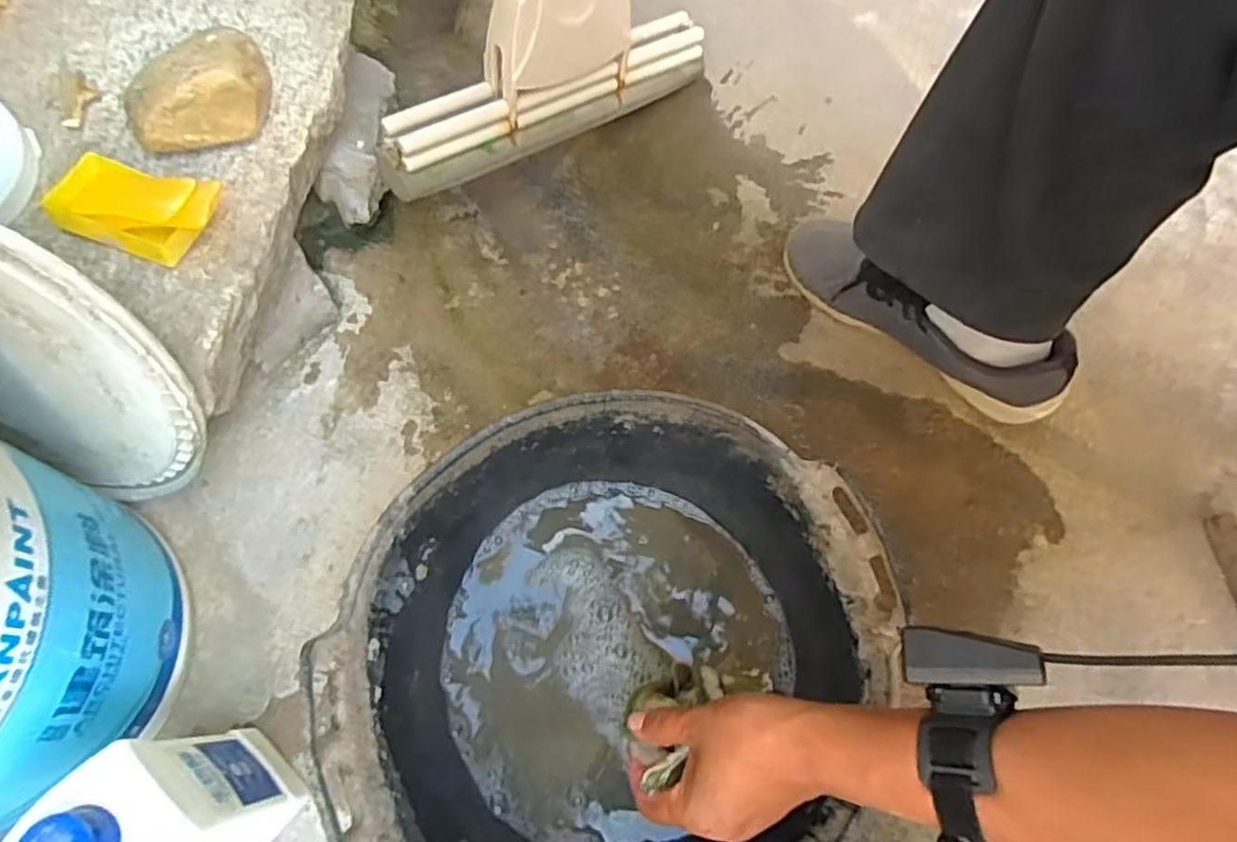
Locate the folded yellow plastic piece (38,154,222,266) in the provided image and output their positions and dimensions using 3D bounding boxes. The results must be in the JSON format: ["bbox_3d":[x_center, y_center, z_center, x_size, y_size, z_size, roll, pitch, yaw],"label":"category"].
[{"bbox_3d":[-0.379,-0.168,0.552,0.122,0.029,0.067,17,71,5],"label":"folded yellow plastic piece"}]

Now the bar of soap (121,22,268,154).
[{"bbox_3d":[-0.346,-0.272,0.576,0.120,0.054,0.078,-43,76,-14],"label":"bar of soap"}]

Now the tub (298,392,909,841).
[{"bbox_3d":[-0.003,0.170,0.541,0.352,0.166,0.380,0,70,-1],"label":"tub"}]

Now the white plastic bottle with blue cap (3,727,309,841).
[{"bbox_3d":[-0.283,0.252,0.449,0.071,0.231,0.073,37,74,12],"label":"white plastic bottle with blue cap"}]

